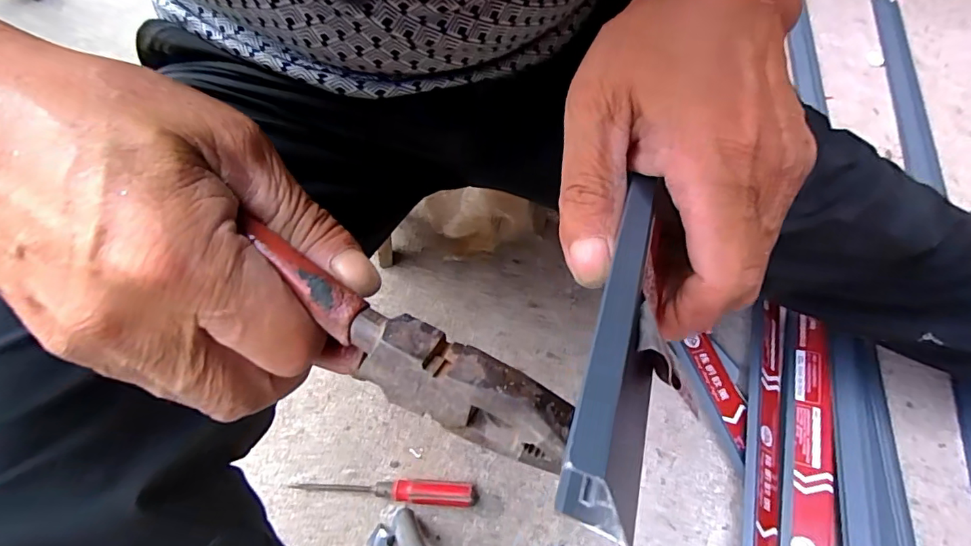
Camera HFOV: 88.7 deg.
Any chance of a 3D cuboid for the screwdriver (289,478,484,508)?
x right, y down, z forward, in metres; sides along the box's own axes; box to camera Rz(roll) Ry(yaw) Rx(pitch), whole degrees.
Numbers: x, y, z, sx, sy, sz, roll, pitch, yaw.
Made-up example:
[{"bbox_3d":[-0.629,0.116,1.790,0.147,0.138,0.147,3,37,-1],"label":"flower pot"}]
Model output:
[{"bbox_3d":[-0.109,0.235,0.542,0.196,0.023,0.024,4,59,4],"label":"screwdriver"}]

